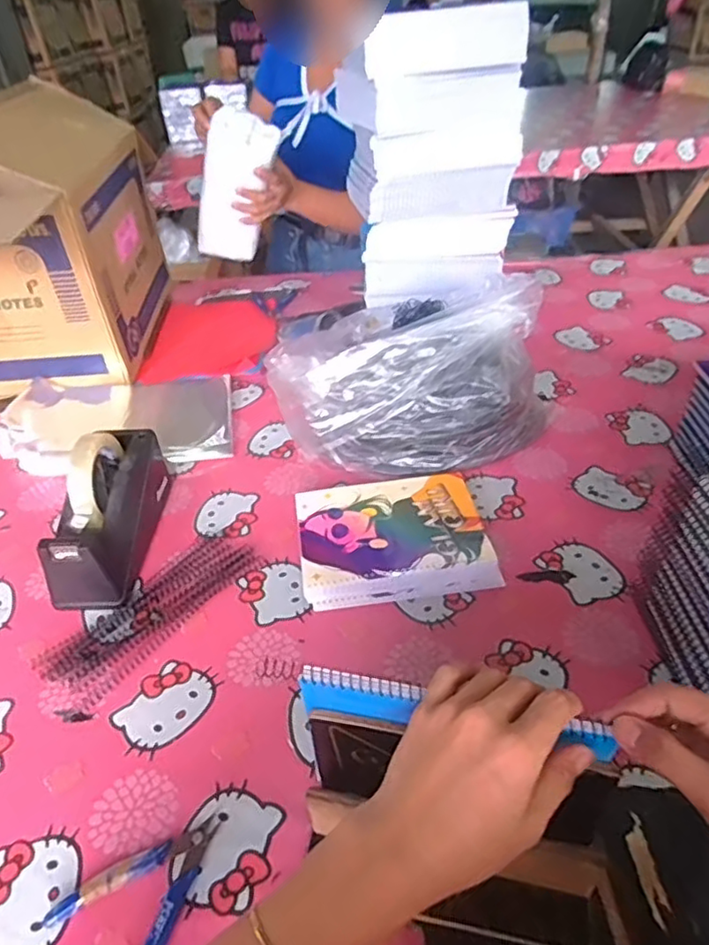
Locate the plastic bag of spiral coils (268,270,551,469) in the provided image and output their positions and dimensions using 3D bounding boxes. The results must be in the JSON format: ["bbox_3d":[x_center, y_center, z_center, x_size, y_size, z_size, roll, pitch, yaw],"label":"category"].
[{"bbox_3d":[0.075,-0.124,0.795,0.335,0.176,0.204,2,38,8],"label":"plastic bag of spiral coils"}]

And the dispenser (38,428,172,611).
[{"bbox_3d":[-0.265,0.037,0.671,0.066,0.123,0.203,-1,38,4],"label":"dispenser"}]

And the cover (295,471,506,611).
[{"bbox_3d":[0.042,0.068,0.677,0.201,0.035,0.163,-7,38,-4],"label":"cover"}]

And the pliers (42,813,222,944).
[{"bbox_3d":[-0.147,0.290,0.436,0.083,0.012,0.113,22,45,30],"label":"pliers"}]

